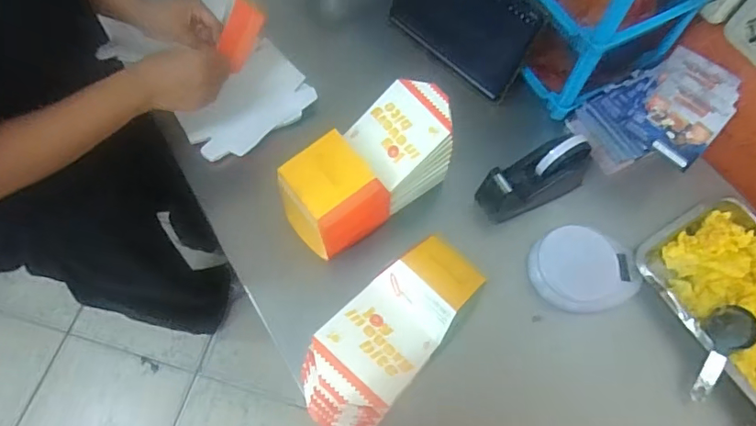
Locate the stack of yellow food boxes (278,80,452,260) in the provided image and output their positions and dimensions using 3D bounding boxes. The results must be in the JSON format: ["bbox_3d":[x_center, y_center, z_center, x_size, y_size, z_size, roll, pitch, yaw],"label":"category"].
[{"bbox_3d":[-0.014,-0.062,0.687,0.241,0.129,0.112,-33,70,-16],"label":"stack of yellow food boxes"}]

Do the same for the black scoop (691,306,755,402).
[{"bbox_3d":[0.439,0.179,0.656,0.054,0.032,0.131,28,86,11],"label":"black scoop"}]

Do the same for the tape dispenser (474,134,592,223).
[{"bbox_3d":[0.233,-0.049,0.738,0.163,0.104,0.059,-20,67,-11],"label":"tape dispenser"}]

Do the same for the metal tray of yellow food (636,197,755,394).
[{"bbox_3d":[0.512,0.125,0.676,0.211,0.050,0.295,-28,69,-14],"label":"metal tray of yellow food"}]

